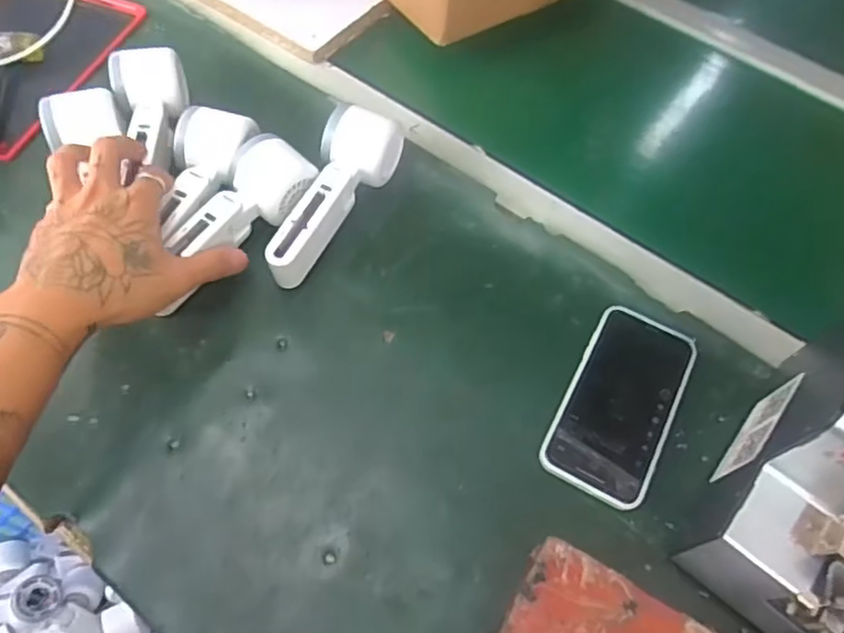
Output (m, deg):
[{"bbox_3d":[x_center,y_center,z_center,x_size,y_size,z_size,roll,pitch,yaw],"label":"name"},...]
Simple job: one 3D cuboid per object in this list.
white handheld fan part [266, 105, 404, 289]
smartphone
[{"bbox_3d":[-0.070,-0.096,0.506,0.056,0.054,0.164,20,60,7],"label":"white handheld fan part"},{"bbox_3d":[0.146,0.060,0.458,0.075,0.011,0.148,26,61,11],"label":"smartphone"}]

